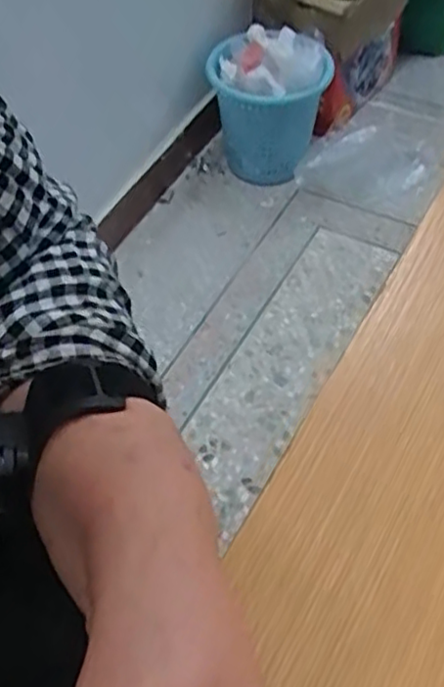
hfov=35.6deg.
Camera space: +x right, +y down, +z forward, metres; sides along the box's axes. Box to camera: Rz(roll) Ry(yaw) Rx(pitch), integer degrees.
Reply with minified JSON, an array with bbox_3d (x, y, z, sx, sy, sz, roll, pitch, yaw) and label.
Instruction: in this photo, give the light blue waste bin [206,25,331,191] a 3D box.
[{"bbox_3d":[0.088,-0.498,1.537,0.229,0.293,0.251,-1,54,2],"label":"light blue waste bin"}]

